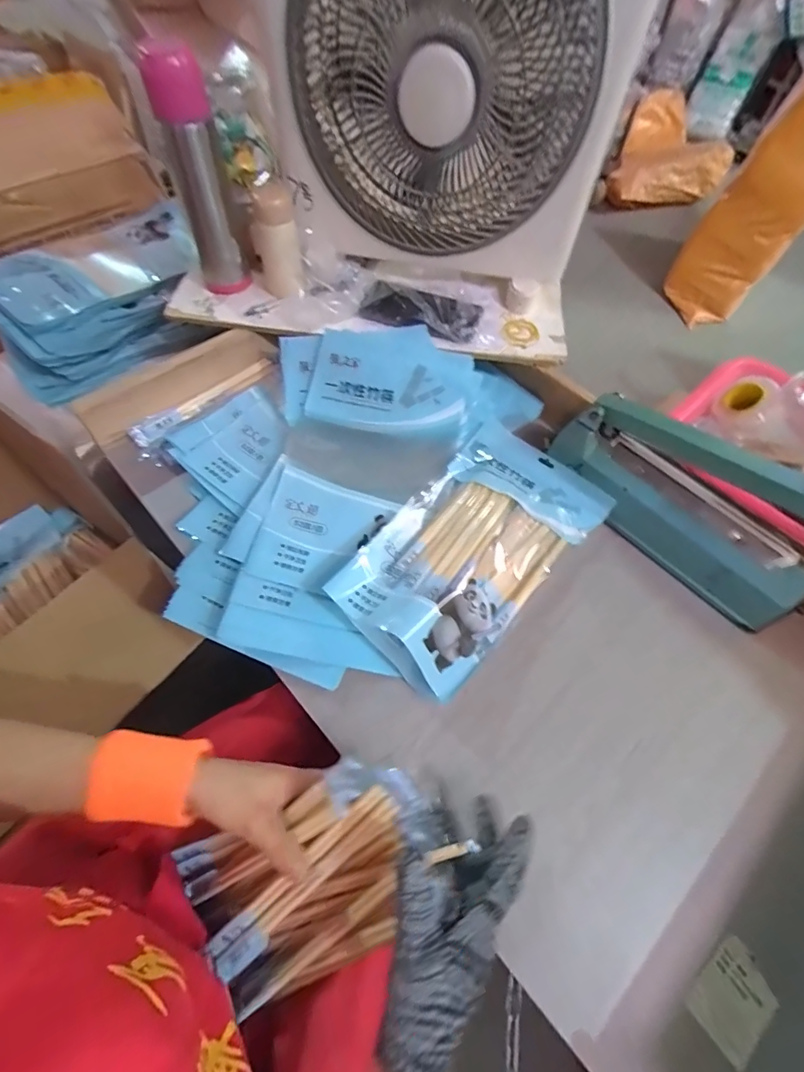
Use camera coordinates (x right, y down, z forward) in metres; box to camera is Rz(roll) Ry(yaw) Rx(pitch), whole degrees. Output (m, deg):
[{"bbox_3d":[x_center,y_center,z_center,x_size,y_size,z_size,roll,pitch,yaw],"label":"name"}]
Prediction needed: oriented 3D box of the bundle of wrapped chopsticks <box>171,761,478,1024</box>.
[{"bbox_3d":[-0.079,0.264,0.356,0.230,0.041,0.130,-41,66,12],"label":"bundle of wrapped chopsticks"}]

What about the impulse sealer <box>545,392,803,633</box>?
[{"bbox_3d":[0.300,-0.042,0.492,0.300,0.157,0.070,40,66,18],"label":"impulse sealer"}]

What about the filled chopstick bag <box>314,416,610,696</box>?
[{"bbox_3d":[0.091,0.001,0.514,0.174,0.075,0.337,35,65,16],"label":"filled chopstick bag"}]

